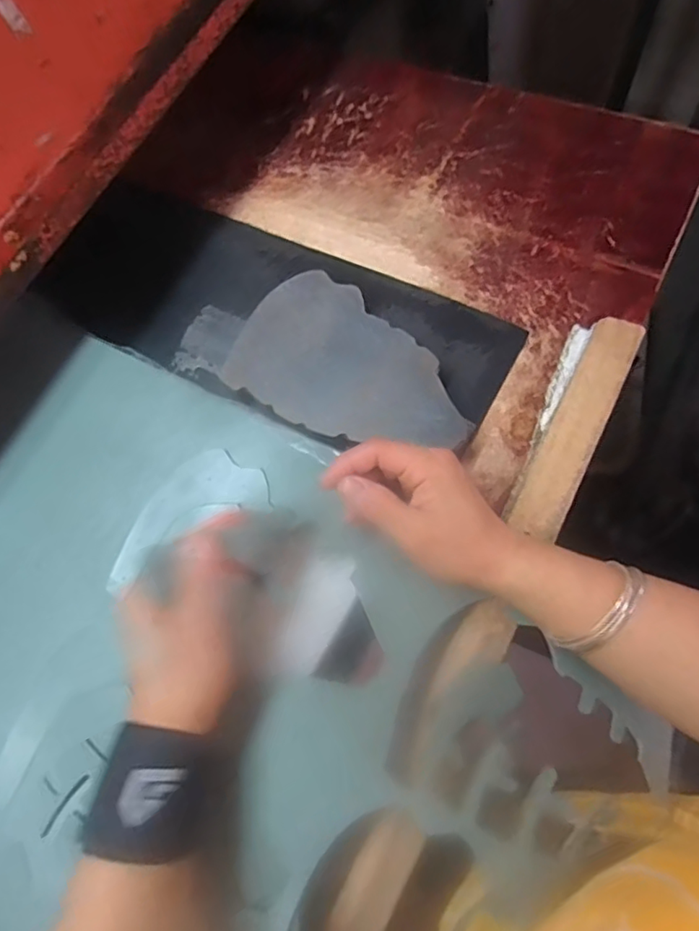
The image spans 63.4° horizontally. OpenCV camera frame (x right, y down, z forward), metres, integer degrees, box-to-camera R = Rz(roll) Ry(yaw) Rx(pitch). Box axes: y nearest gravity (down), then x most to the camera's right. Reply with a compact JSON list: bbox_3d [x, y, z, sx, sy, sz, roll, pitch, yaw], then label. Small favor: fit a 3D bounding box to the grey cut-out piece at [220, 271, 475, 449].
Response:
[{"bbox_3d":[0.002,-0.072,0.427,0.188,0.006,0.113,31,77,16],"label":"grey cut-out piece"}]

